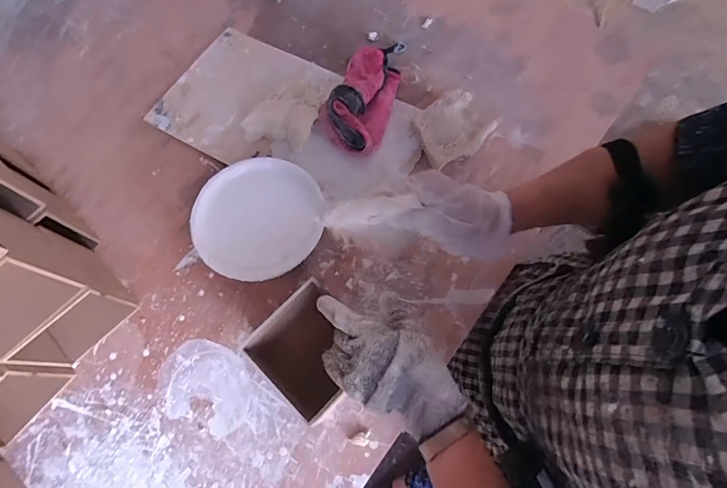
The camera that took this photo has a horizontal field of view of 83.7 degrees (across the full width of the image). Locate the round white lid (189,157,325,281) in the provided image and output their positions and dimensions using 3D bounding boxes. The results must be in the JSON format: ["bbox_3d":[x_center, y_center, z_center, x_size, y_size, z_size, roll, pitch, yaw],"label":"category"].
[{"bbox_3d":[-0.140,-0.036,0.539,0.165,0.012,0.163,0,71,0],"label":"round white lid"}]

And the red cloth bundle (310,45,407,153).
[{"bbox_3d":[0.008,-0.244,0.635,0.099,0.046,0.222,21,72,7],"label":"red cloth bundle"}]

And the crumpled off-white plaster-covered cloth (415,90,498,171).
[{"bbox_3d":[0.137,-0.172,0.611,0.112,0.040,0.093,-24,73,-8],"label":"crumpled off-white plaster-covered cloth"}]

